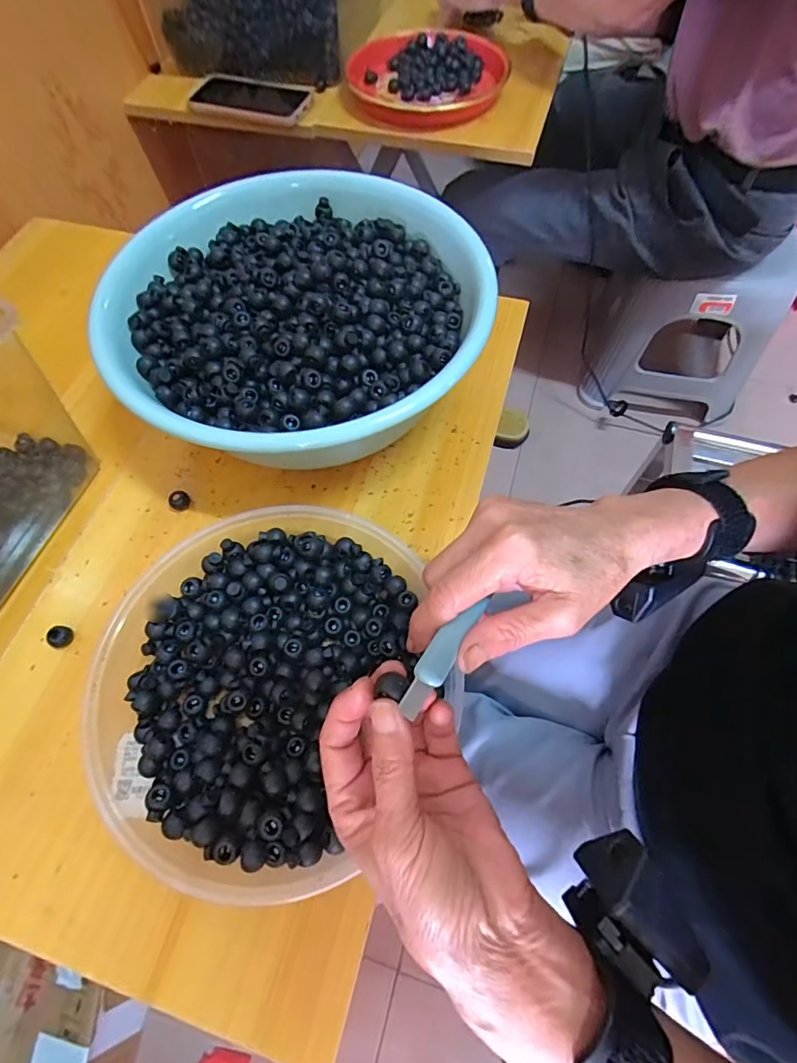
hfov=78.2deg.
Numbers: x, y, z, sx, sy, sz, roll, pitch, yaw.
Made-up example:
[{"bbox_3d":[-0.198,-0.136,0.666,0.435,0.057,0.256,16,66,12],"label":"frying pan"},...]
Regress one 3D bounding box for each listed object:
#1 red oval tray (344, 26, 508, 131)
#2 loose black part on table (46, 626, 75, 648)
[{"bbox_3d":[0.035,-0.615,0.668,0.218,0.036,0.191,3,64,2],"label":"red oval tray"},{"bbox_3d":[-0.243,0.076,0.351,0.012,0.012,0.015,11,65,6],"label":"loose black part on table"}]

